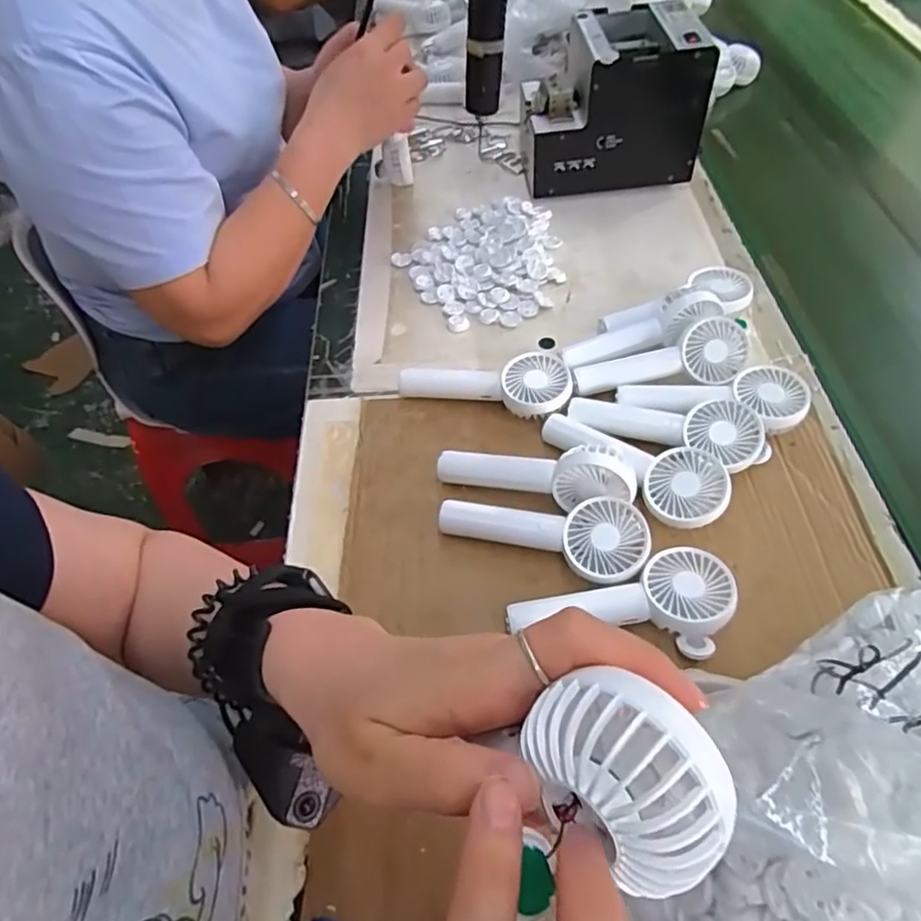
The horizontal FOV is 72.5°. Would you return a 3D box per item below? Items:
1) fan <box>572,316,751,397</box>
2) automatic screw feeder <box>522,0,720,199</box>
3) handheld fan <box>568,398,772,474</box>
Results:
[{"bbox_3d":[0.169,-0.081,0.521,0.142,0.036,0.046,-11,54,-6],"label":"fan"},{"bbox_3d":[0.166,-0.396,0.704,0.178,0.155,0.129,-3,53,0],"label":"automatic screw feeder"},{"bbox_3d":[0.165,-0.029,0.496,0.150,0.038,0.049,20,57,16],"label":"handheld fan"}]

